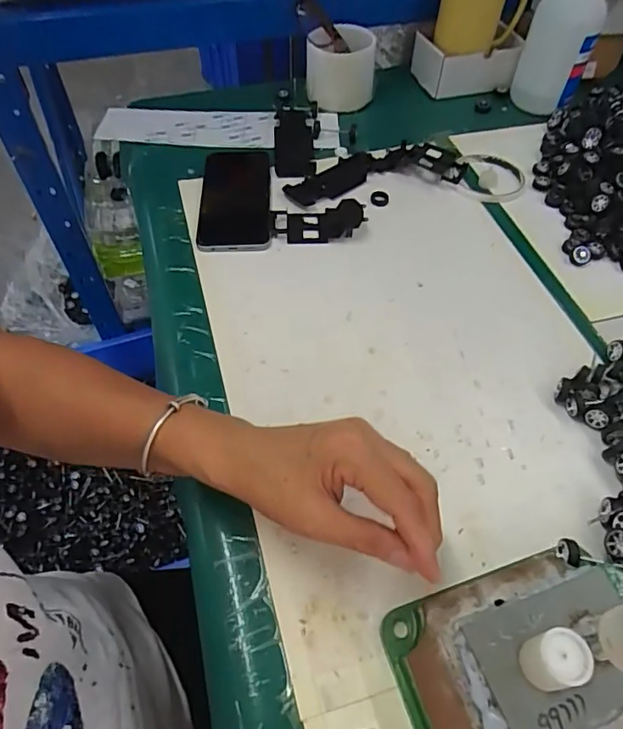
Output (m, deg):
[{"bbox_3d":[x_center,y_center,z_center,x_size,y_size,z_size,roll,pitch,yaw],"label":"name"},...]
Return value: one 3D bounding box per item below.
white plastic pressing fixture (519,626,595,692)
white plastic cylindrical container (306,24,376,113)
[{"bbox_3d":[0.124,0.151,0.263,0.025,0.029,0.024,-7,54,-6],"label":"white plastic pressing fixture"},{"bbox_3d":[0.037,-0.385,0.670,0.088,0.074,0.076,3,54,2],"label":"white plastic cylindrical container"}]

